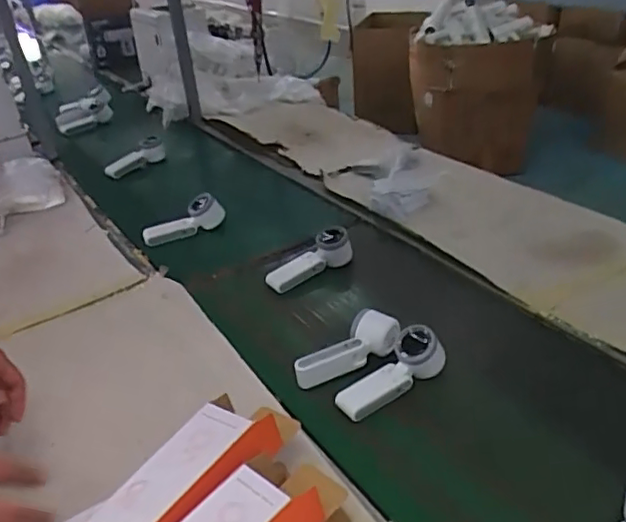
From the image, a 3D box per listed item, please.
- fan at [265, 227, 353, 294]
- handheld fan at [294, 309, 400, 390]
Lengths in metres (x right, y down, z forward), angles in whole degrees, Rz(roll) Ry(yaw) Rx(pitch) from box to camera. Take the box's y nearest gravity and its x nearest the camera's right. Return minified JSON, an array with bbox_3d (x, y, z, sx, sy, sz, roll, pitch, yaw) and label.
[{"bbox_3d":[-0.004,-0.003,1.071,0.160,0.073,0.068,-11,34,-6],"label":"fan"},{"bbox_3d":[0.045,0.124,0.869,0.158,0.049,0.065,-18,35,-16],"label":"handheld fan"}]

